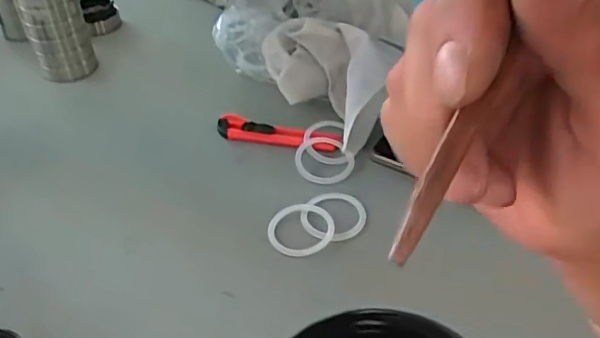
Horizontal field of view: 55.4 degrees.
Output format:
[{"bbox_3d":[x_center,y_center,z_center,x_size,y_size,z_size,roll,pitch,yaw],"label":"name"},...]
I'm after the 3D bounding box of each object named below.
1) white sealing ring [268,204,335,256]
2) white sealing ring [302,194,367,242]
[{"bbox_3d":[0.001,0.051,0.504,0.058,0.007,0.059,-2,39,2],"label":"white sealing ring"},{"bbox_3d":[0.029,0.039,0.511,0.055,0.010,0.060,-2,39,2],"label":"white sealing ring"}]

